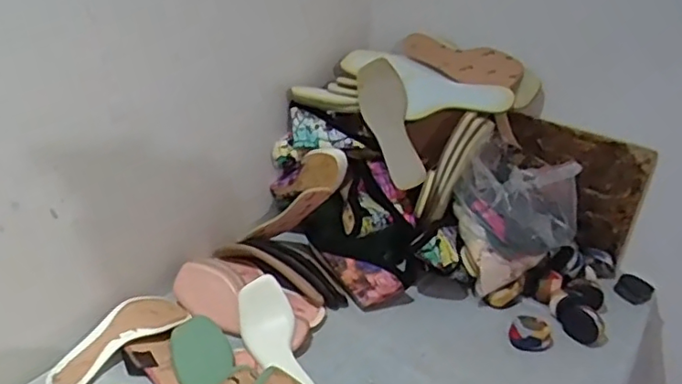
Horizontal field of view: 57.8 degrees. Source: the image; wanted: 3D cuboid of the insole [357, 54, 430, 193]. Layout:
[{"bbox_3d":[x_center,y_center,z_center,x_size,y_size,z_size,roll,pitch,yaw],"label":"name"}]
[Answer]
[{"bbox_3d":[0.083,-0.121,1.082,0.083,0.231,0.023,-18,-10,20],"label":"insole"}]

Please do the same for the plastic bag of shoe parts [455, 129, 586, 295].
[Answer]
[{"bbox_3d":[0.297,0.049,1.076,0.188,0.207,0.163,22,32,30],"label":"plastic bag of shoe parts"}]

